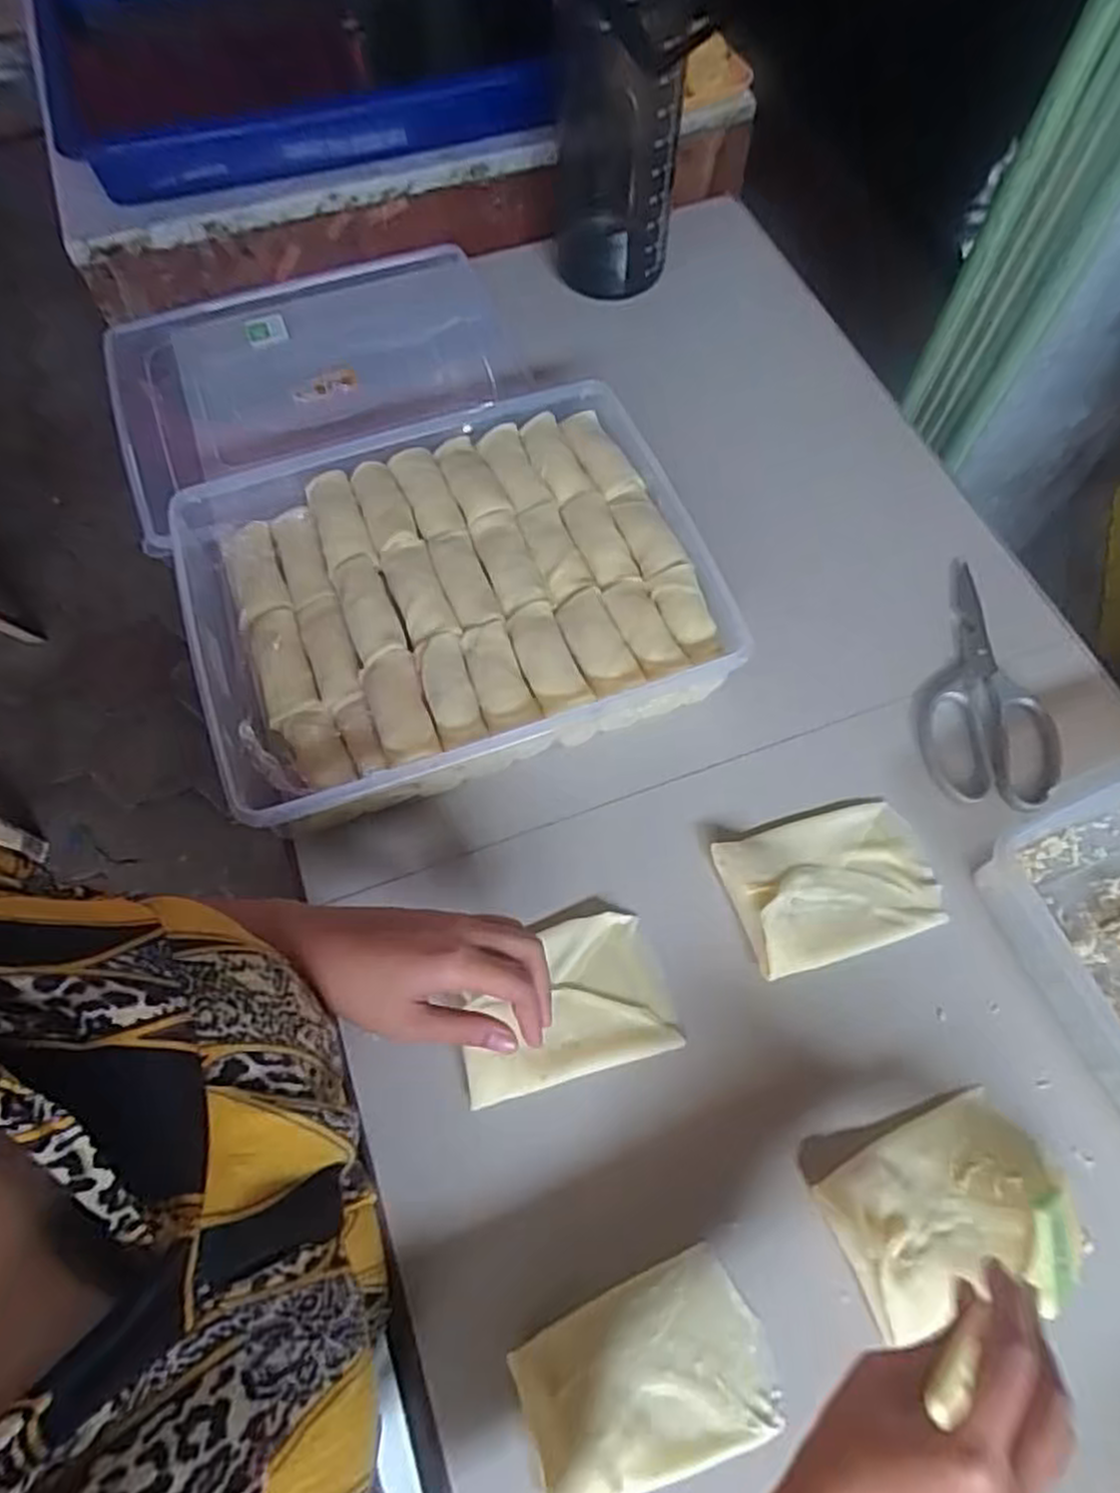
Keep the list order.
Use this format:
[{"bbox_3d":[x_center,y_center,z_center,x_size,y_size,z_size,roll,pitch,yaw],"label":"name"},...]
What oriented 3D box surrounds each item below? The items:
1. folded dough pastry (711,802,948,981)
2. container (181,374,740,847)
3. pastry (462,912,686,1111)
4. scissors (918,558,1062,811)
[{"bbox_3d":[0.177,0.087,0.517,0.136,0.027,0.092,-16,66,-7],"label":"folded dough pastry"},{"bbox_3d":[-0.083,-0.113,0.596,0.362,0.065,0.294,-17,66,-8],"label":"container"},{"bbox_3d":[0.002,0.159,0.498,0.129,0.023,0.089,-15,66,-4],"label":"pastry"},{"bbox_3d":[0.317,-0.053,0.592,0.090,0.011,0.210,11,65,5],"label":"scissors"}]

